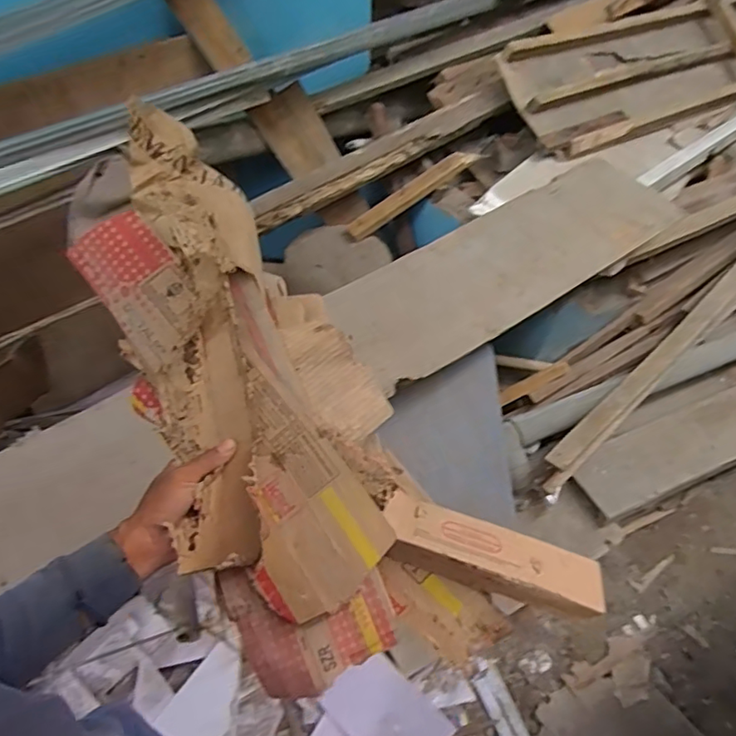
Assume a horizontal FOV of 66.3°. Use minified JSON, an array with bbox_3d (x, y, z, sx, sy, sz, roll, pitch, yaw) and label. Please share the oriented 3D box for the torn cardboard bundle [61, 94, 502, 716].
[{"bbox_3d":[-0.117,0.036,0.615,0.243,0.131,0.678,-25,81,-19],"label":"torn cardboard bundle"}]

